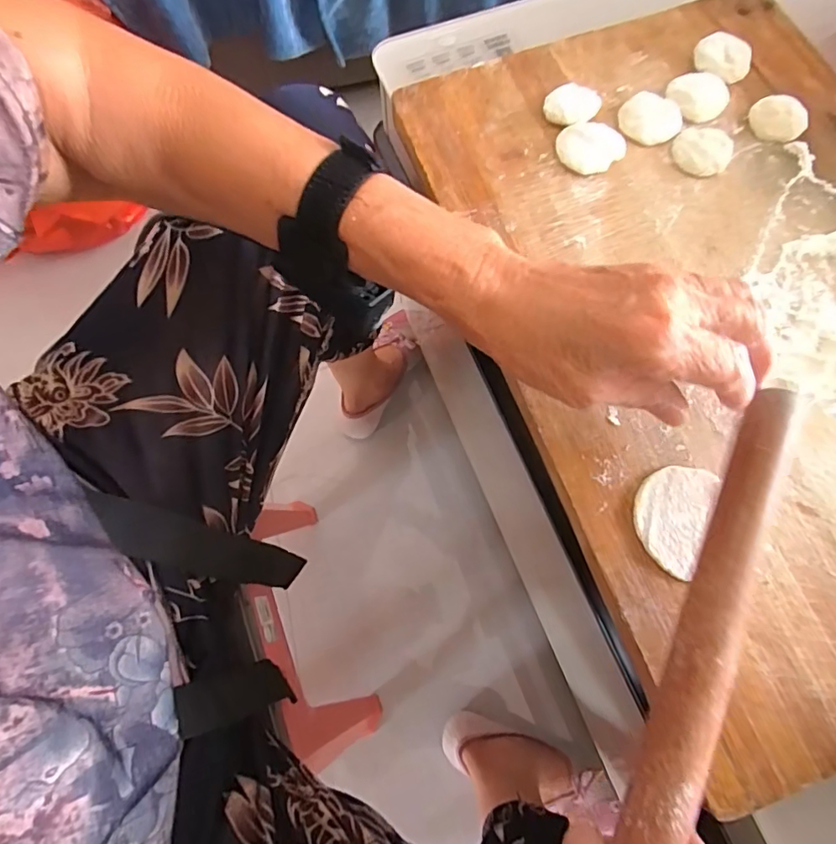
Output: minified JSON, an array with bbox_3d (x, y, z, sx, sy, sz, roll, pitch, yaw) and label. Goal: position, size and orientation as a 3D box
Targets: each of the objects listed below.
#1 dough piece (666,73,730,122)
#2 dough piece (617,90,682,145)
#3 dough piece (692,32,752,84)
[{"bbox_3d":[0.195,-0.228,0.355,0.039,0.008,0.042,0,72,0],"label":"dough piece"},{"bbox_3d":[0.159,-0.208,0.349,0.040,0.012,0.033,29,75,9],"label":"dough piece"},{"bbox_3d":[0.218,-0.261,0.363,0.039,0.010,0.032,24,74,8],"label":"dough piece"}]

